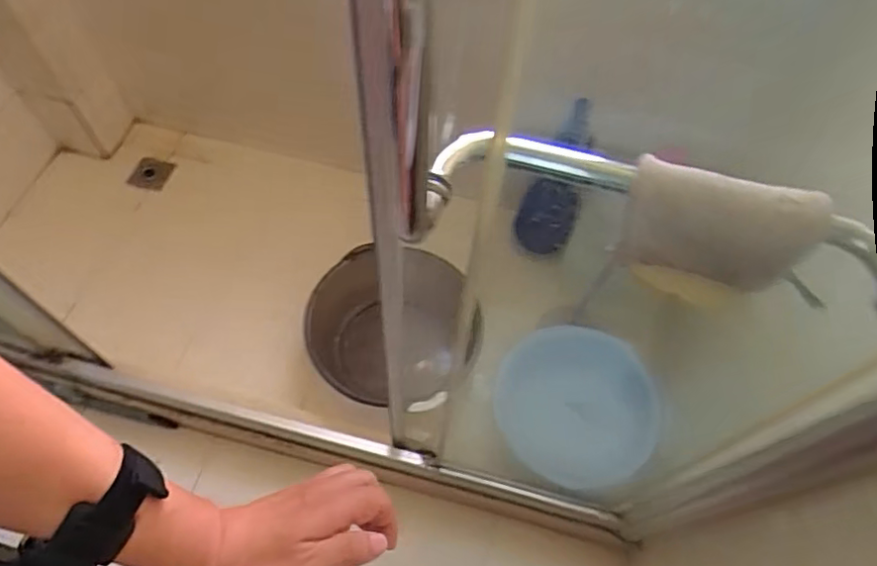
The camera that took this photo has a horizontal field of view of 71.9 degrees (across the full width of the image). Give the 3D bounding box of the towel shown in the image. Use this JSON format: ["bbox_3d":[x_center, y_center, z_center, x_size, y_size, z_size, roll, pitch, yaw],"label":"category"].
[{"bbox_3d":[0.214,-0.045,0.480,0.145,0.087,0.044,14,62,5],"label":"towel"}]

